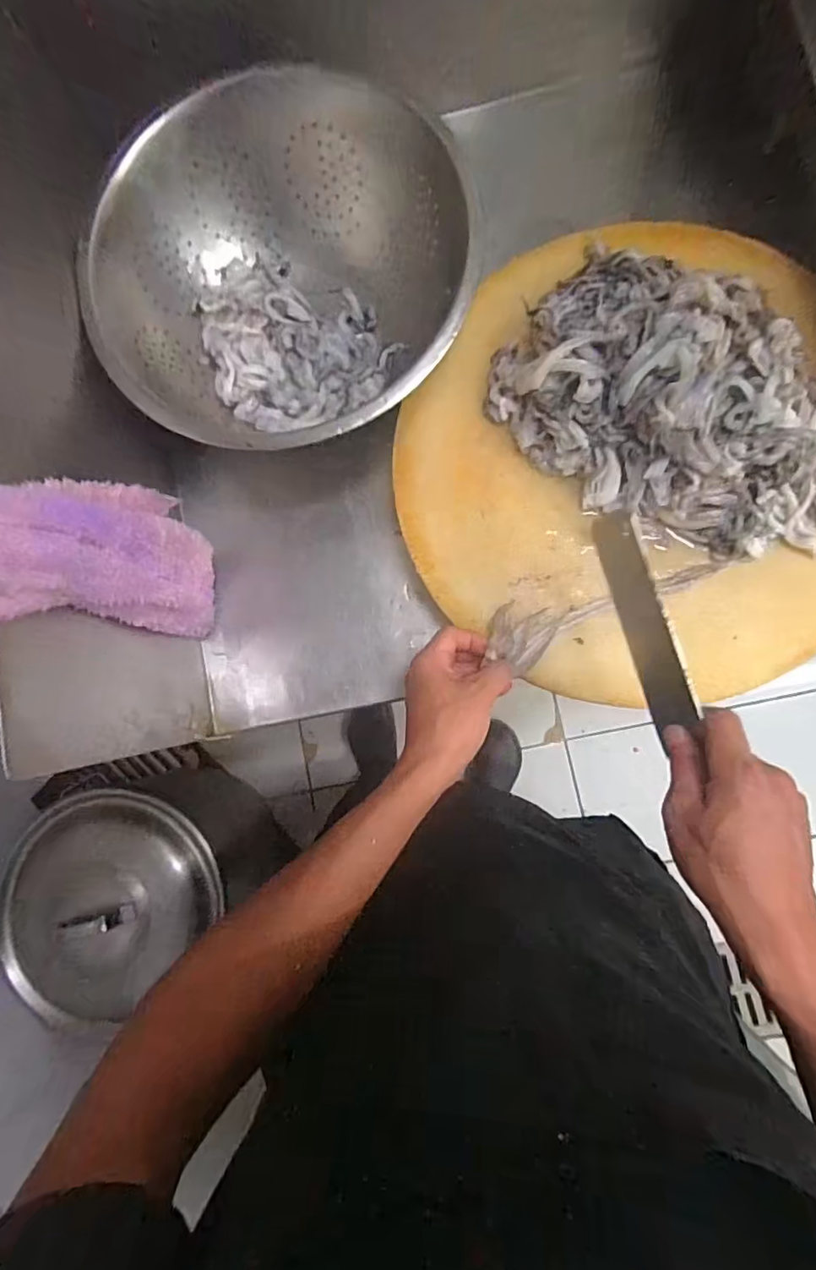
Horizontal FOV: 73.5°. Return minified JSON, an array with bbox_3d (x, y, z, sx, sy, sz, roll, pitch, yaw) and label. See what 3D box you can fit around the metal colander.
[{"bbox_3d":[-0.098,-0.316,0.506,0.313,0.129,0.296,-1,84,6],"label":"metal colander"}]

